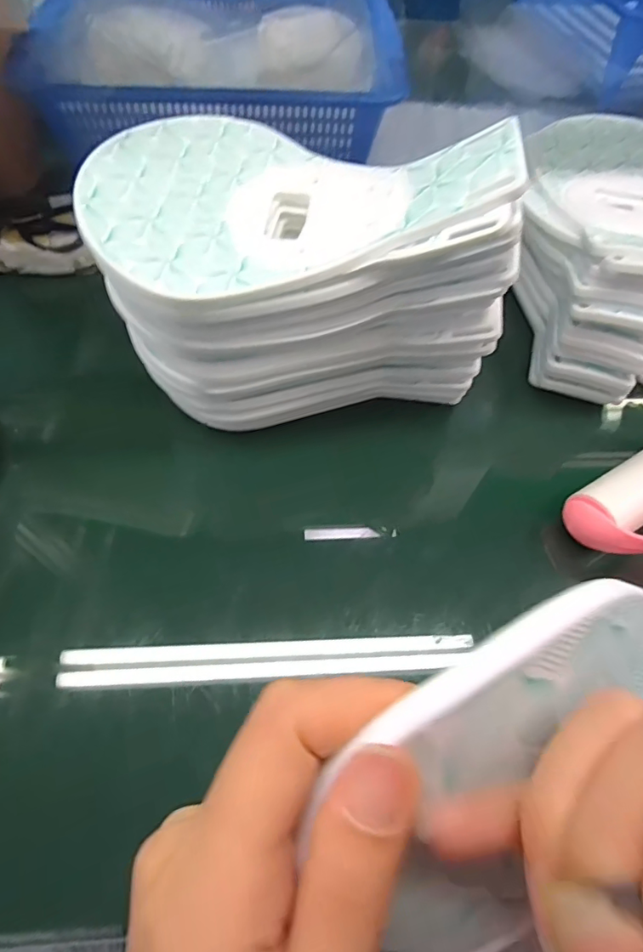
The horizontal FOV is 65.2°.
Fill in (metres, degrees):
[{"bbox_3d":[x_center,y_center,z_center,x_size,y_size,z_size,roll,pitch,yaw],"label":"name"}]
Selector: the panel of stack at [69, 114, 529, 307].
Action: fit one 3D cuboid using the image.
[{"bbox_3d":[-0.023,-0.186,0.304,0.240,0.056,0.172,-9,60,-8],"label":"panel of stack"}]

